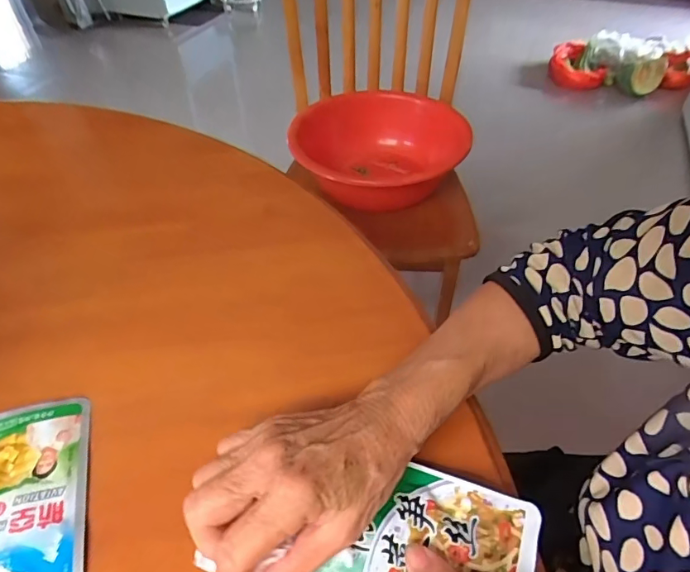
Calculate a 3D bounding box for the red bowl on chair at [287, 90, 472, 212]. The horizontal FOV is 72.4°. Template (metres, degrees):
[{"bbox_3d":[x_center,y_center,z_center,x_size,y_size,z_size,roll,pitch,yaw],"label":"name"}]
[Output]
[{"bbox_3d":[0.075,-0.272,1.005,0.359,0.141,0.316,-10,48,-8],"label":"red bowl on chair"}]

